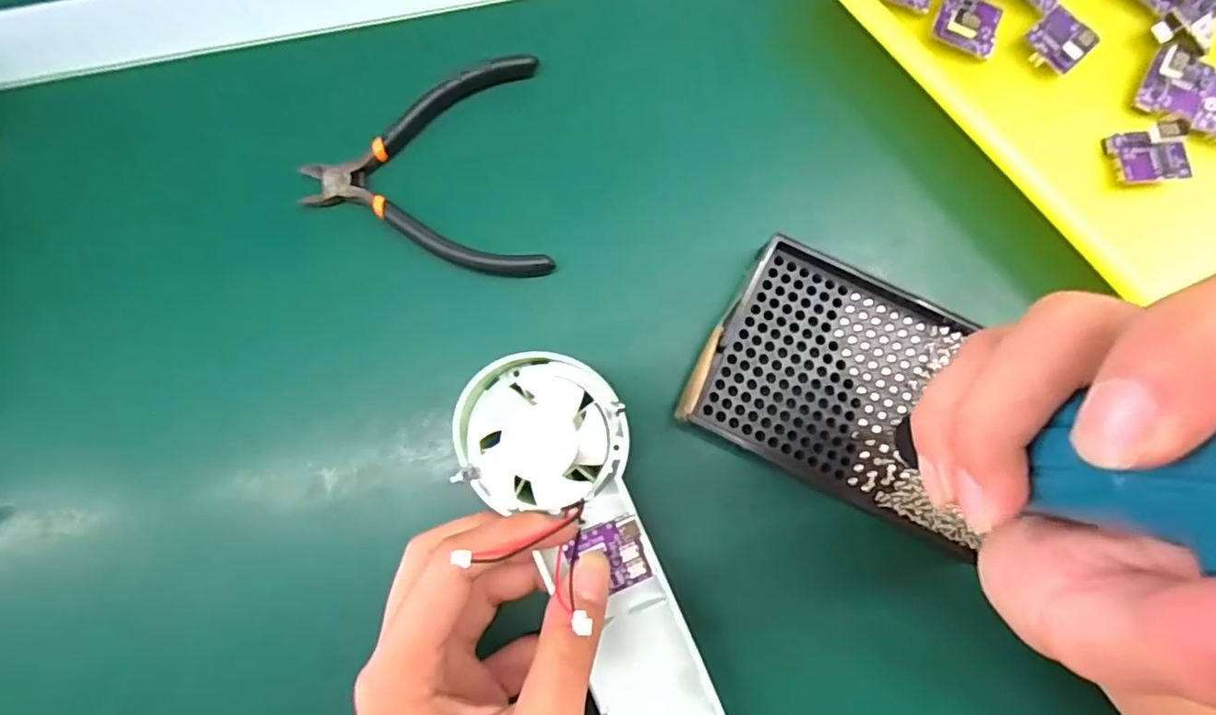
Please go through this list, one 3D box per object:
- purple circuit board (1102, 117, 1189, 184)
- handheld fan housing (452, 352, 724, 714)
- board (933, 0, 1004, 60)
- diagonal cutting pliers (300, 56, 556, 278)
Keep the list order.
[{"bbox_3d":[0.241,-0.092,0.263,0.030,0.011,0.027,-3,89,16],"label":"purple circuit board"},{"bbox_3d":[-0.003,0.083,0.228,0.057,0.025,0.175,-22,93,-1],"label":"handheld fan housing"},{"bbox_3d":[0.167,-0.155,0.269,0.029,0.012,0.025,24,85,4],"label":"board"},{"bbox_3d":[-0.083,-0.087,0.269,0.108,0.017,0.102,-2,84,2],"label":"diagonal cutting pliers"}]

